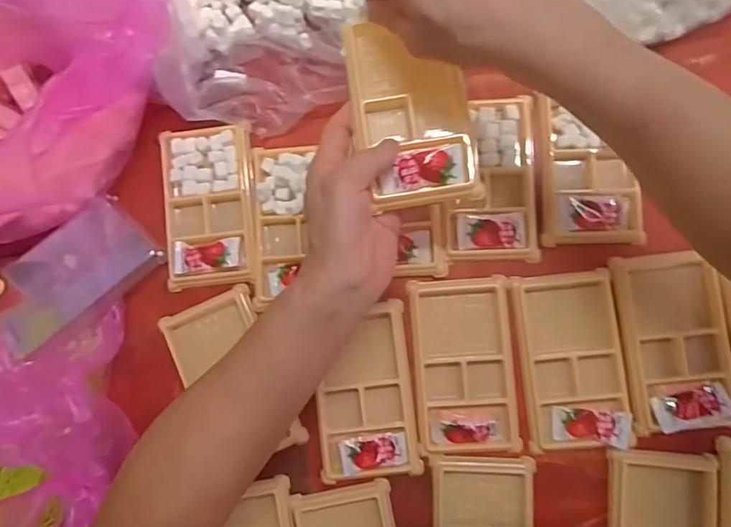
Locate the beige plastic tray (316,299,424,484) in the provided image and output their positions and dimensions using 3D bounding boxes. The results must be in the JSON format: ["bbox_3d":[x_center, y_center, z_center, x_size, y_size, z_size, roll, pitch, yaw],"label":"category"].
[{"bbox_3d":[-0.002,0.103,0.410,0.077,0.010,0.134,-6,85,4],"label":"beige plastic tray"}]

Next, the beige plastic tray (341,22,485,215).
[{"bbox_3d":[0.032,-0.102,0.348,0.077,0.015,0.126,-9,84,4],"label":"beige plastic tray"}]

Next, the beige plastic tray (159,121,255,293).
[{"bbox_3d":[-0.133,-0.049,0.435,0.075,0.017,0.133,-5,85,4],"label":"beige plastic tray"}]

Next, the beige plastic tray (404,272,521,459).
[{"bbox_3d":[0.078,0.081,0.401,0.078,0.014,0.136,-4,85,4],"label":"beige plastic tray"}]

